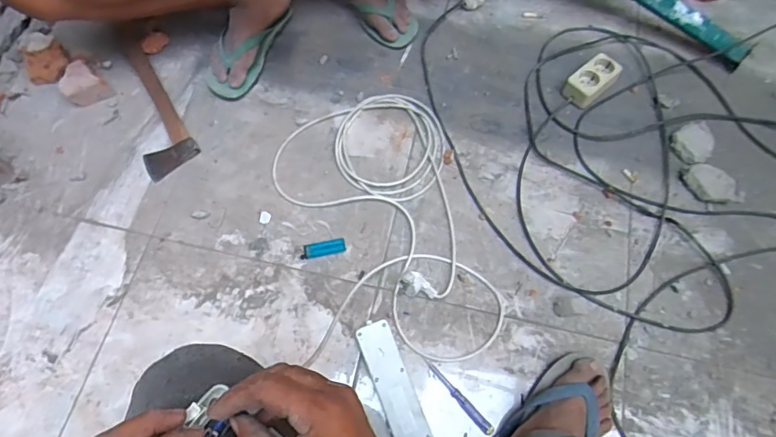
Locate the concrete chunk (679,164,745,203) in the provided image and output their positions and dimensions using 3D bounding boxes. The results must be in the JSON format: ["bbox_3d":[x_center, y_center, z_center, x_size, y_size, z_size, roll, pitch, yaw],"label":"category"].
[{"bbox_3d":[0.572,-0.058,0.839,0.062,0.028,0.103,-39,73,-16],"label":"concrete chunk"}]

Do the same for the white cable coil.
[{"bbox_3d":[-0.017,0.001,0.810,0.310,0.025,0.505,-13,68,-7],"label":"white cable coil"}]

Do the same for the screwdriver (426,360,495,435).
[{"bbox_3d":[0.104,0.266,0.704,0.017,0.013,0.130,-41,74,-17],"label":"screwdriver"}]

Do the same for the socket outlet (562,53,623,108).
[{"bbox_3d":[0.393,-0.266,0.918,0.109,0.042,0.061,-39,73,-16],"label":"socket outlet"}]

